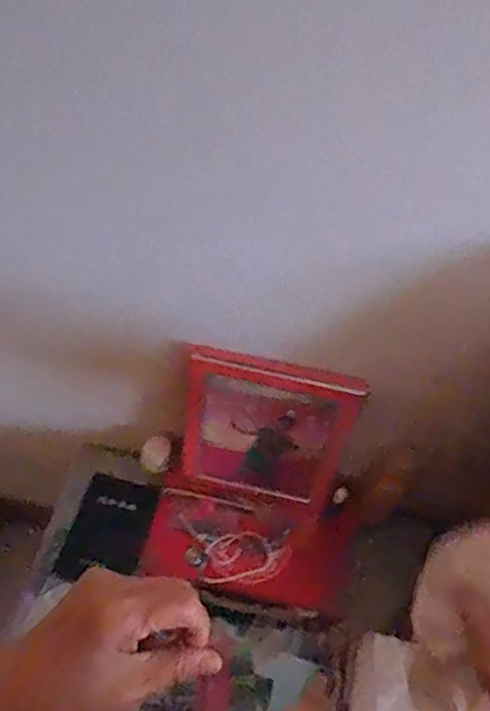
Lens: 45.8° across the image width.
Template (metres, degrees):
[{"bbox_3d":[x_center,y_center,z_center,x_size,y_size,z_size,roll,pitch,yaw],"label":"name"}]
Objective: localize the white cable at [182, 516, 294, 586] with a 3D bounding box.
[{"bbox_3d":[-0.012,0.248,0.723,0.133,0.028,0.068,4,56,-2],"label":"white cable"}]

